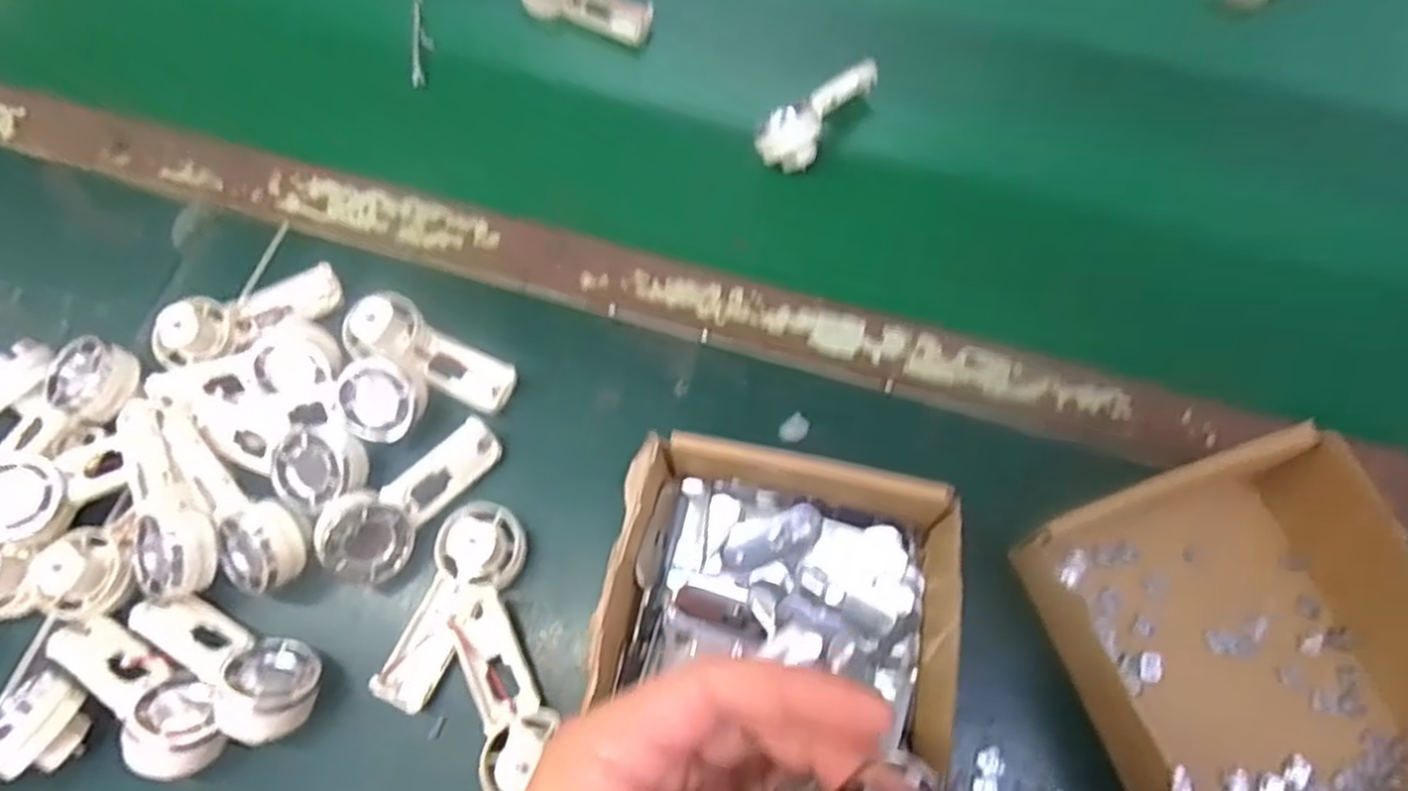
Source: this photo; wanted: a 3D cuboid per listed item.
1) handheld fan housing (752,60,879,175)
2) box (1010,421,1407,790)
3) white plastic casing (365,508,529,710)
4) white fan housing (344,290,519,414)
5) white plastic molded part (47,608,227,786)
[{"bbox_3d":[0.070,-0.173,0.466,0.031,0.028,0.093,37,73,14],"label":"handheld fan housing"},{"bbox_3d":[0.238,0.116,0.335,0.150,0.053,0.164,-19,69,-8],"label":"box"},{"bbox_3d":[-0.115,0.095,0.355,0.037,0.026,0.095,18,69,7],"label":"white plastic casing"},{"bbox_3d":[-0.142,-0.022,0.411,0.089,0.020,0.034,29,70,-2],"label":"white fan housing"},{"bbox_3d":[-0.252,0.133,0.344,0.094,0.027,0.035,26,70,11],"label":"white plastic molded part"}]

